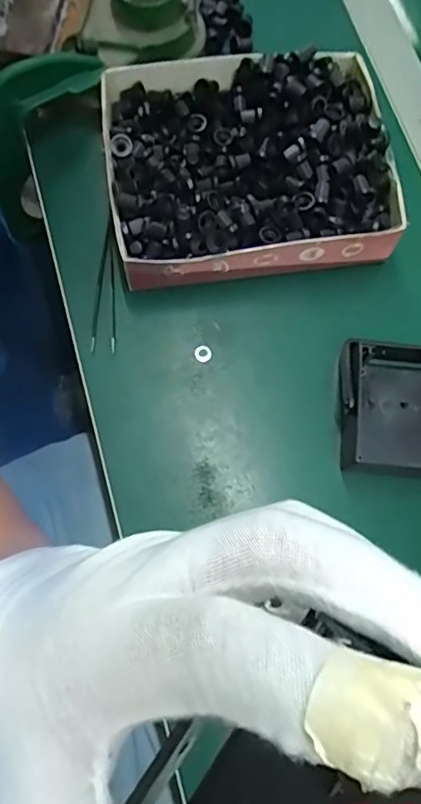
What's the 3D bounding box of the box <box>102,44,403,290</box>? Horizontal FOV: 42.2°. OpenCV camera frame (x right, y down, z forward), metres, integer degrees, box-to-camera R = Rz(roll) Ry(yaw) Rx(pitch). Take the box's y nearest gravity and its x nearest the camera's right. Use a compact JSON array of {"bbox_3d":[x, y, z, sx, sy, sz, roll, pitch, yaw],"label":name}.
[{"bbox_3d":[0.027,-0.177,0.407,0.198,0.058,0.164,-8,74,-5],"label":"box"}]

